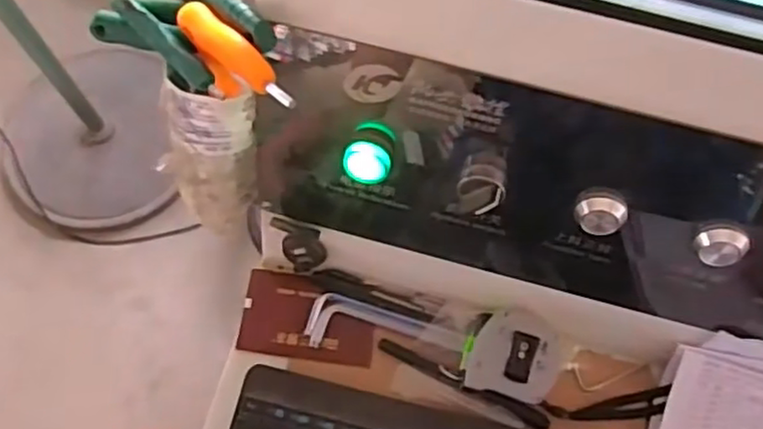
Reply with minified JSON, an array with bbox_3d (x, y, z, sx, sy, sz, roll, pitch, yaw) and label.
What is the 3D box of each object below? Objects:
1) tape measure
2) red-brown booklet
[{"bbox_3d":[0.094,0.103,0.491,0.066,0.028,0.058,13,72,3],"label":"tape measure"},{"bbox_3d":[-0.057,0.081,0.525,0.101,0.011,0.064,8,71,1],"label":"red-brown booklet"}]

